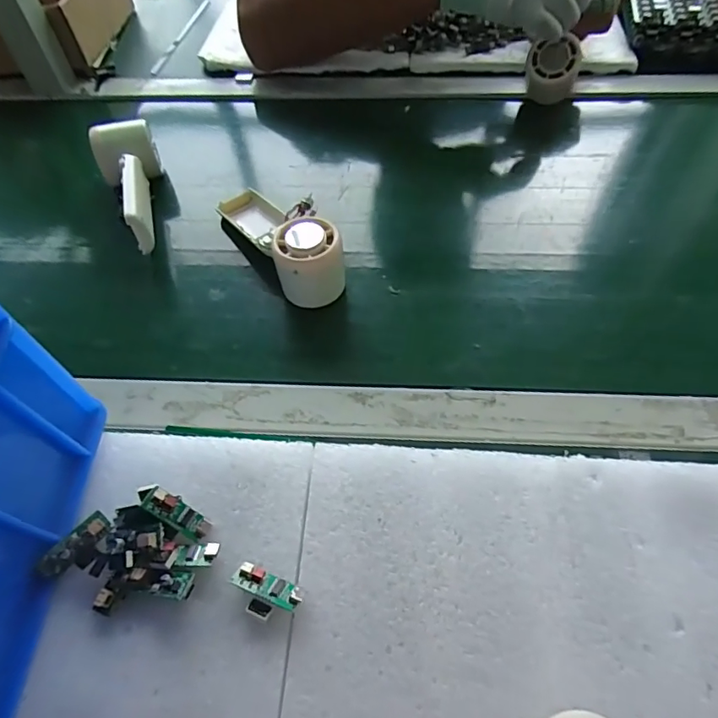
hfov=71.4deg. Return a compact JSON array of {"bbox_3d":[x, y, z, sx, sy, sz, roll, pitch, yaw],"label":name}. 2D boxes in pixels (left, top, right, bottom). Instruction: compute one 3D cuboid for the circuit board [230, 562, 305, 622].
[{"bbox_3d":[-0.050,0.125,0.264,0.037,0.009,0.021,19,59,14],"label":"circuit board"}]

